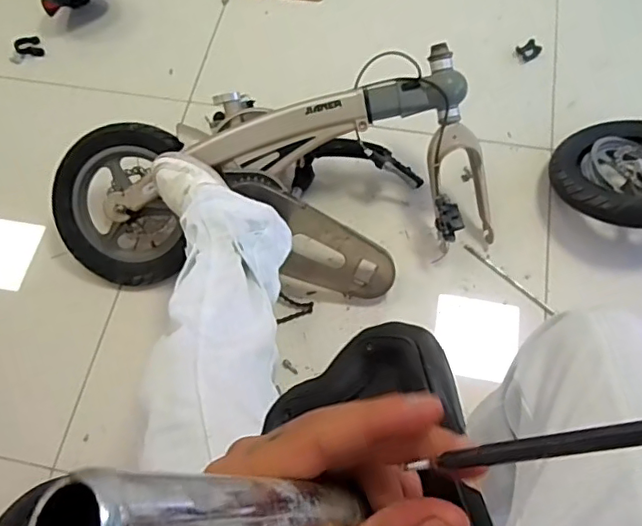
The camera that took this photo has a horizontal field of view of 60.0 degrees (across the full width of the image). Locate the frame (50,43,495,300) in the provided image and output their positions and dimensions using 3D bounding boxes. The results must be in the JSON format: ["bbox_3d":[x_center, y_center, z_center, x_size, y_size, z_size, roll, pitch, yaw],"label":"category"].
[{"bbox_3d":[-0.089,-0.130,1.000,0.770,0.279,0.356,-9,66,-1],"label":"frame"}]

